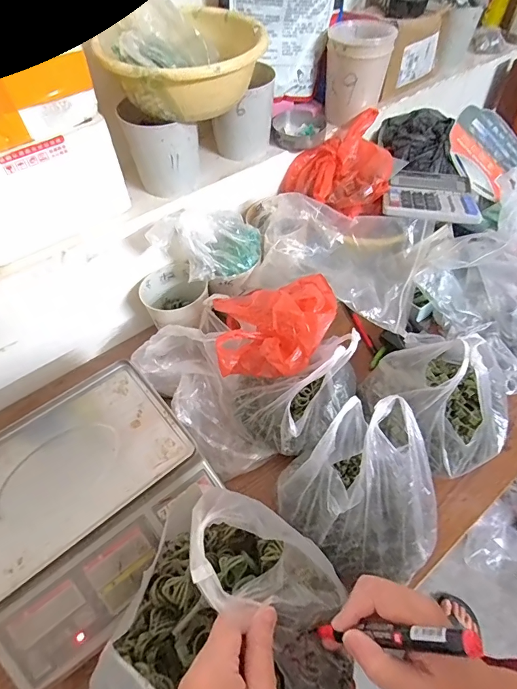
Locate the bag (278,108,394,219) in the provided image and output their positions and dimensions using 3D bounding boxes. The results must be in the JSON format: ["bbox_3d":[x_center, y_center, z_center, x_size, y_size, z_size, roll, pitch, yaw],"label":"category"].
[{"bbox_3d":[0.150,-0.342,0.741,0.198,0.097,0.185,10,54,13],"label":"bag"}]

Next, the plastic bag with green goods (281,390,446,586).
[{"bbox_3d":[0.121,0.169,0.449,0.177,0.144,0.174,-22,53,-12],"label":"plastic bag with green goods"}]

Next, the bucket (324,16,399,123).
[{"bbox_3d":[0.181,-0.502,0.724,0.114,0.137,0.115,-2,52,3],"label":"bucket"}]

